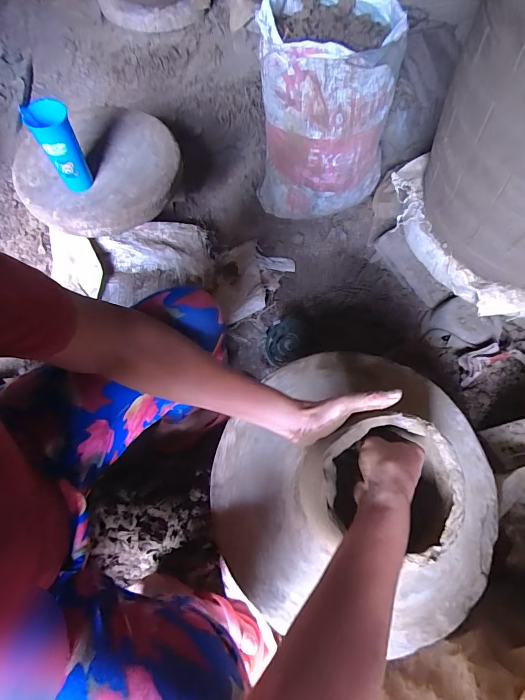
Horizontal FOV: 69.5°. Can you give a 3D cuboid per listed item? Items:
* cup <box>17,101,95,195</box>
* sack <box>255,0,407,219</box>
[{"bbox_3d":[-0.389,-0.390,0.733,0.070,0.160,0.068,1,68,-2],"label":"cup"},{"bbox_3d":[0.141,-0.528,0.918,0.315,0.435,0.229,28,69,8],"label":"sack"}]

